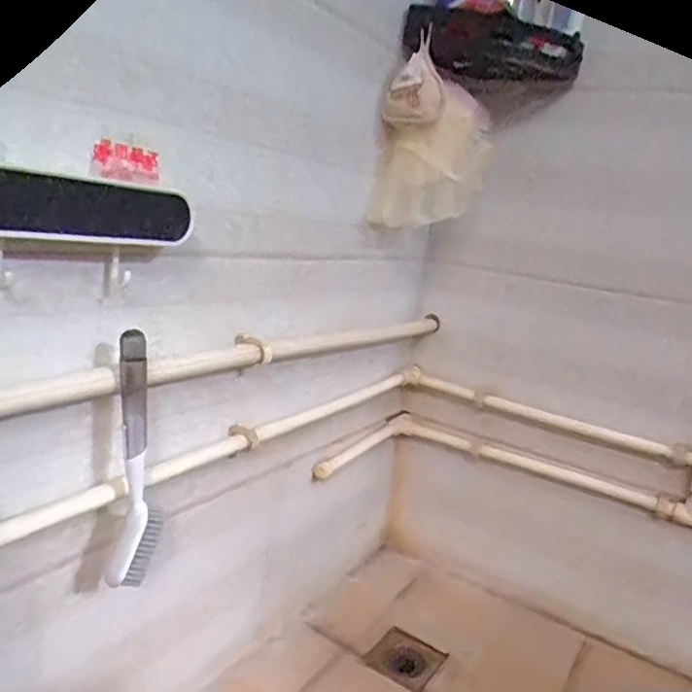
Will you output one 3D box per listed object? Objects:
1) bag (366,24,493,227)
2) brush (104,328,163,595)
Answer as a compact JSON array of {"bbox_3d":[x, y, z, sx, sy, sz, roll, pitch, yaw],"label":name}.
[{"bbox_3d":[0.126,-0.289,0.895,0.155,0.224,0.093,9,13,4],"label":"bag"},{"bbox_3d":[-0.191,0.106,0.567,0.044,0.233,0.034,4,13,-16],"label":"brush"}]

